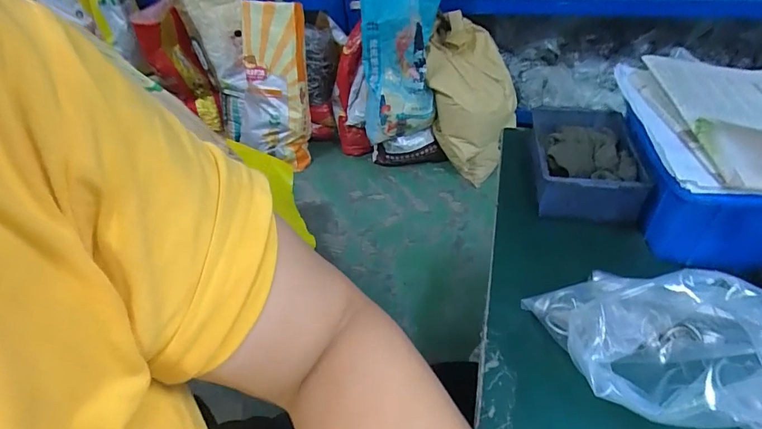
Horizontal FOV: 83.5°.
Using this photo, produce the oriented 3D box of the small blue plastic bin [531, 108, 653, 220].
[{"bbox_3d":[0.205,-0.063,0.444,0.100,0.049,0.160,5,41,11],"label":"small blue plastic bin"}]

